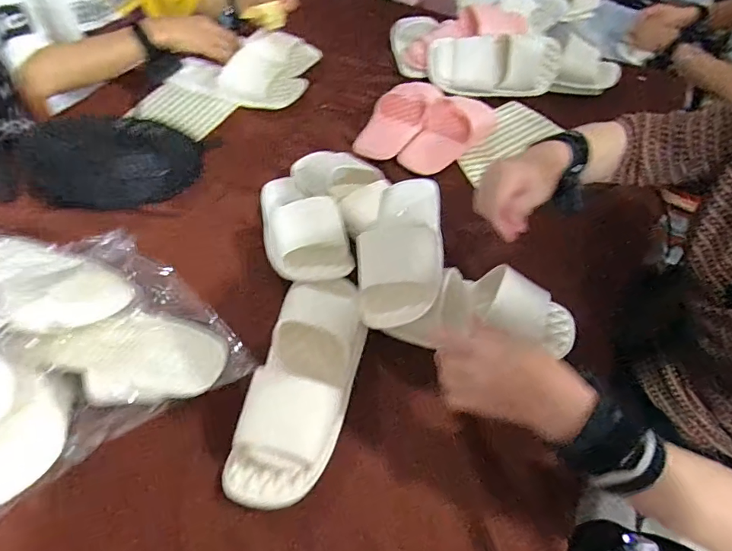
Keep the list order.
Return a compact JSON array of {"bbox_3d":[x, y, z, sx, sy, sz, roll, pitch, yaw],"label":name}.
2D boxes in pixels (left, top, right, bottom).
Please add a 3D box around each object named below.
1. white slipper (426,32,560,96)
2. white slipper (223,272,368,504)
[{"bbox_3d":[0.239,-0.394,0.865,0.240,0.104,0.061,7,27,12],"label":"white slipper"},{"bbox_3d":[-0.066,0.109,0.498,0.104,0.064,0.256,12,54,5],"label":"white slipper"}]

